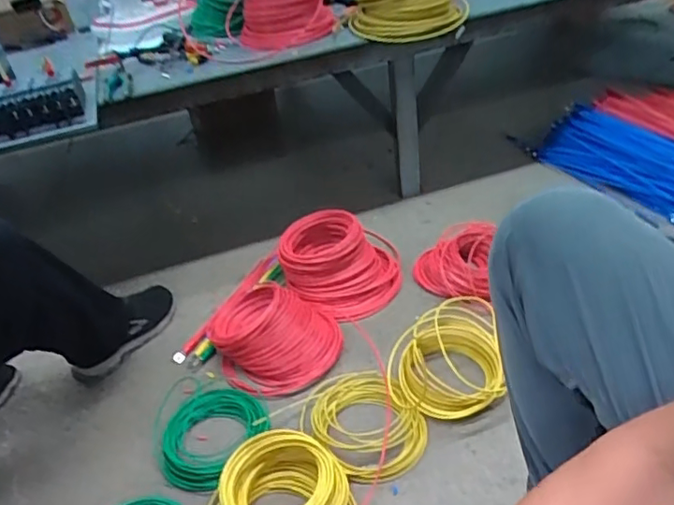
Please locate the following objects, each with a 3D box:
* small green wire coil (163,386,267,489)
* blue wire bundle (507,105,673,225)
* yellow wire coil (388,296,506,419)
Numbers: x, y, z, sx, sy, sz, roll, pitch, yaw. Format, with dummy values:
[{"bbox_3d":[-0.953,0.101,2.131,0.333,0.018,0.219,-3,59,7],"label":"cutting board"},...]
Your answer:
[{"bbox_3d":[-0.209,0.302,0.984,0.179,0.047,0.177,-6,36,4],"label":"small green wire coil"},{"bbox_3d":[0.791,-0.204,1.479,0.267,0.104,0.755,-18,36,-12],"label":"blue wire bundle"},{"bbox_3d":[0.185,0.179,0.999,0.179,0.124,0.181,-6,36,4],"label":"yellow wire coil"}]

